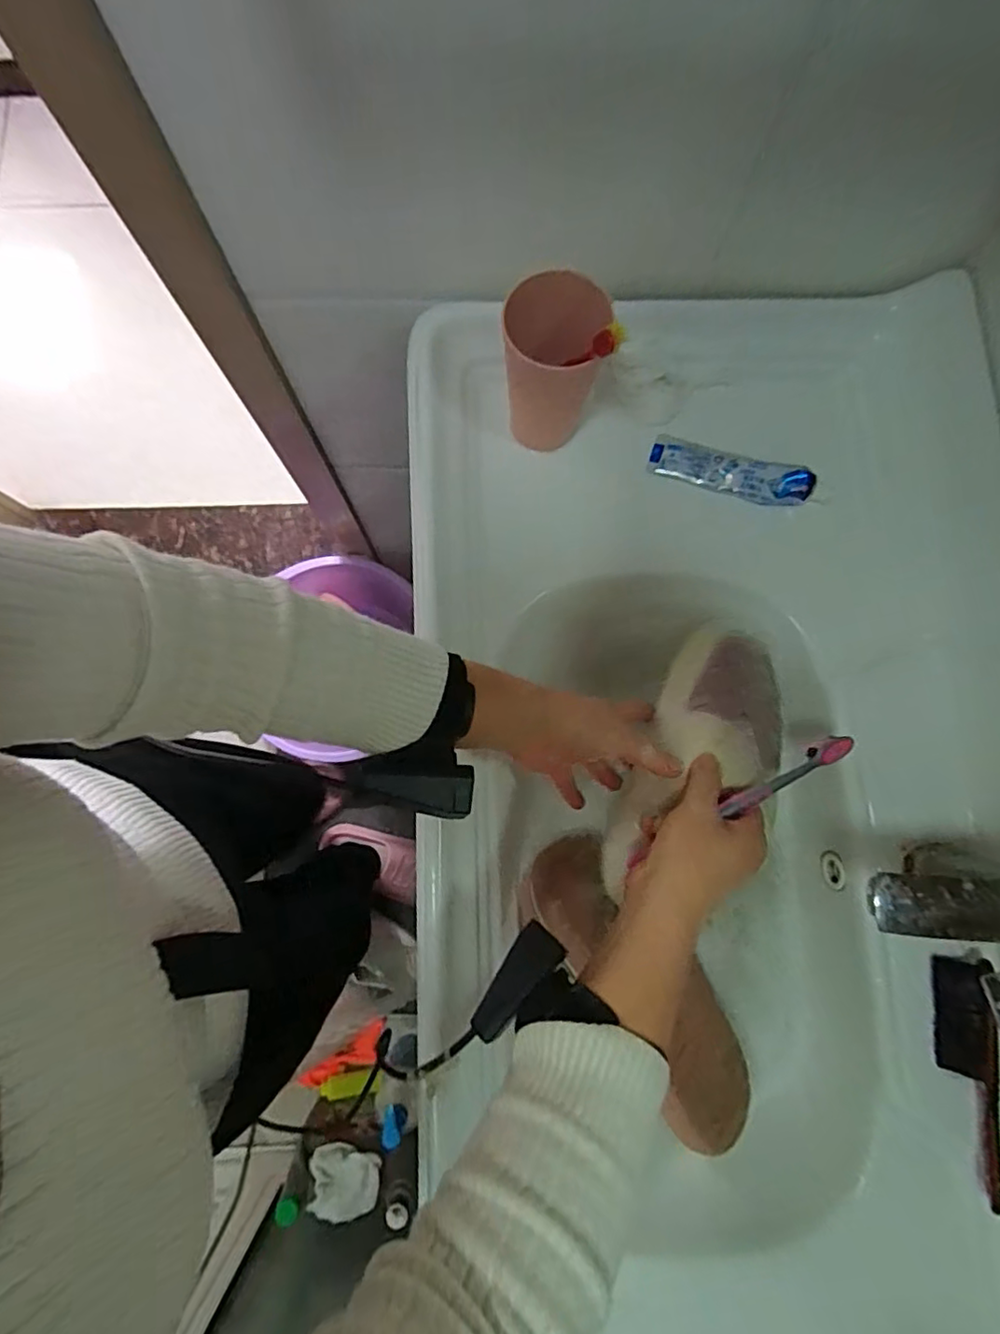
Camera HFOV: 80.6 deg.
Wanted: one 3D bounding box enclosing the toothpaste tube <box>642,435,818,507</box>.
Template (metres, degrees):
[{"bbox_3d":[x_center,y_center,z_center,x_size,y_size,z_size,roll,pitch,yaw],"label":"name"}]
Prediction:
[{"bbox_3d":[0.207,-0.175,0.532,0.142,0.034,0.036,19,80,3],"label":"toothpaste tube"}]

